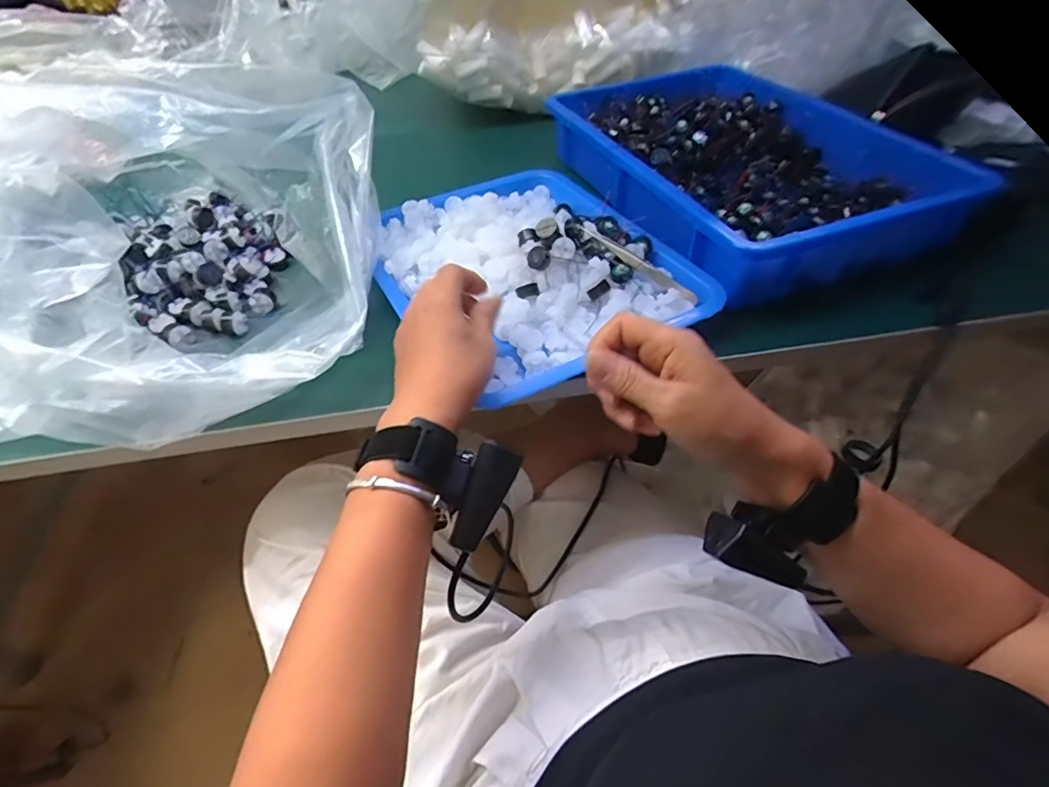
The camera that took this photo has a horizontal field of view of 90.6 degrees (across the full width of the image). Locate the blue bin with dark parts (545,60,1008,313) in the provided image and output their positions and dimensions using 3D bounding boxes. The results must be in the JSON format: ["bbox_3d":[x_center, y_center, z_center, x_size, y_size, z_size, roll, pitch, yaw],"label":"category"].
[{"bbox_3d":[0.221,-0.248,0.547,0.260,0.075,0.352,-19,49,-14],"label":"blue bin with dark parts"}]

